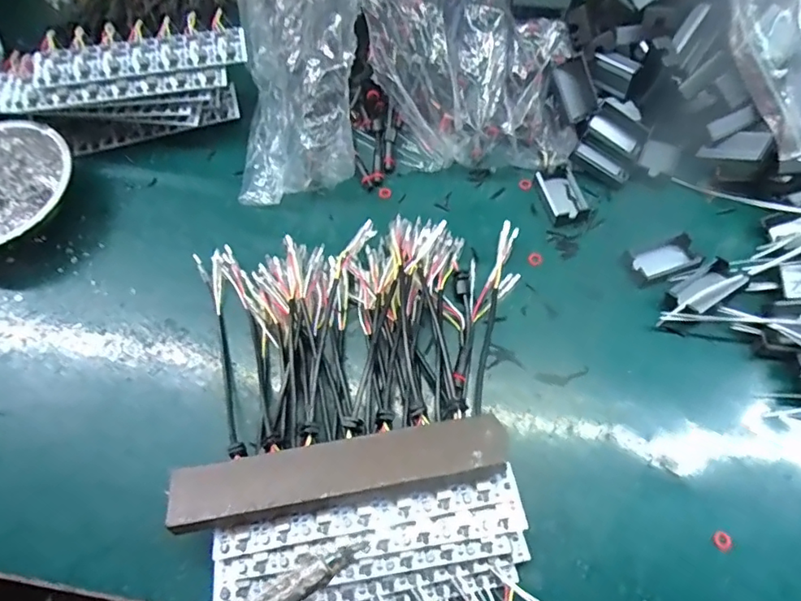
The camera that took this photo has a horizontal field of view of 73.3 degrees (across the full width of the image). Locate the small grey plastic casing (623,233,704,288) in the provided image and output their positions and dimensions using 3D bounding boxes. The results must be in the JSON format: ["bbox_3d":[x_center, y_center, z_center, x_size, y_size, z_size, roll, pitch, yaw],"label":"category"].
[{"bbox_3d":[0.207,-0.031,0.422,0.058,0.011,0.030,-21,65,-8],"label":"small grey plastic casing"}]

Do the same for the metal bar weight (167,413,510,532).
[{"bbox_3d":[-0.036,0.100,0.322,0.200,0.011,0.034,-10,64,-3],"label":"metal bar weight"}]

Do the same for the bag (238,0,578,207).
[{"bbox_3d":[-0.011,-0.256,0.494,0.288,0.106,0.292,-7,64,-1],"label":"bag"}]

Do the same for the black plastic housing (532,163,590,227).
[{"bbox_3d":[0.138,-0.092,0.459,0.034,0.015,0.054,-16,64,-6],"label":"black plastic housing"}]

